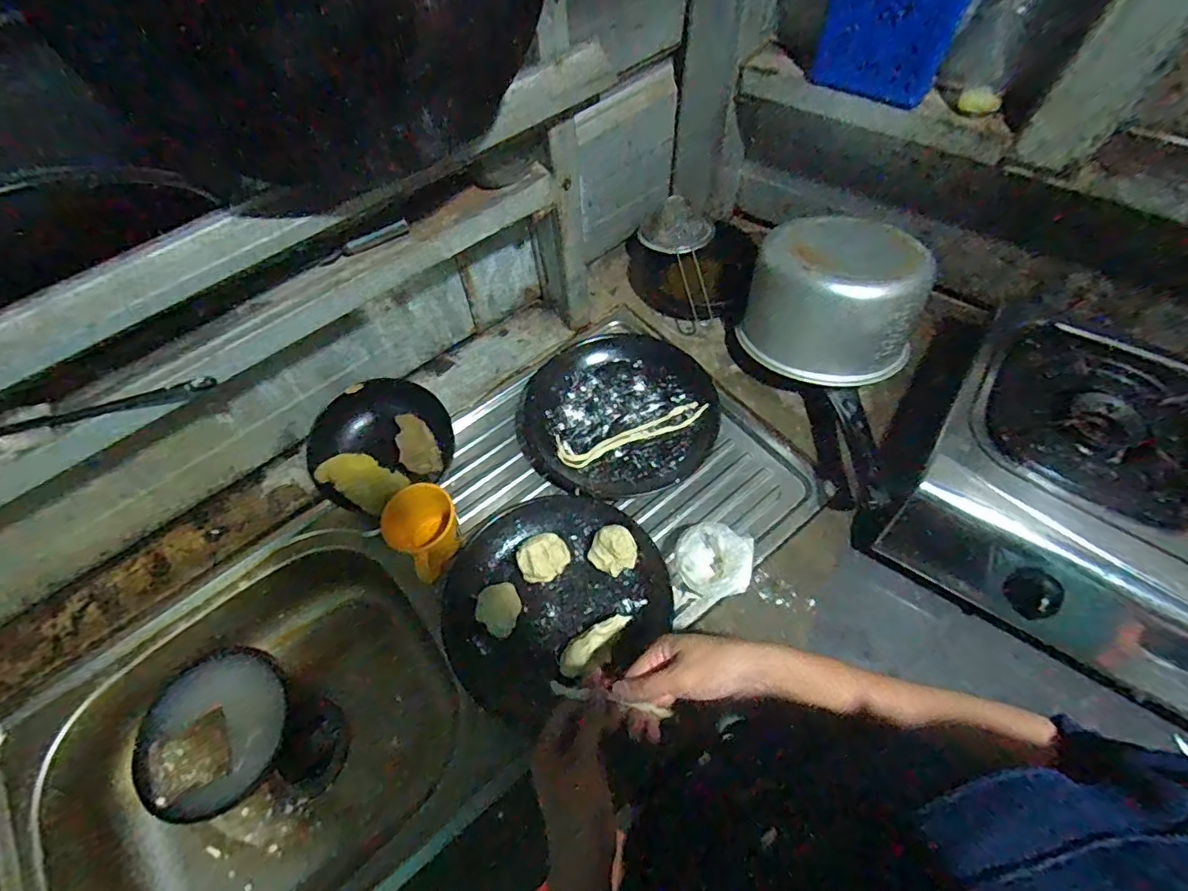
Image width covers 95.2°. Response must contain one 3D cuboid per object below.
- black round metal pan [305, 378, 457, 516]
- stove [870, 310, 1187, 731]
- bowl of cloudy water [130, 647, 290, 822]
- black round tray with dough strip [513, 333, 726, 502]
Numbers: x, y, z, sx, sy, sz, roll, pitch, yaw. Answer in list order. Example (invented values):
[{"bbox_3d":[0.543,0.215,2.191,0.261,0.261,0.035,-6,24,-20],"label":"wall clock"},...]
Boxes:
[{"bbox_3d":[-0.279,-0.001,0.717,0.180,0.063,0.168,-36,65,-16],"label":"black round metal pan"},{"bbox_3d":[0.735,0.119,0.580,0.673,0.139,0.449,32,68,19],"label":"stove"},{"bbox_3d":[-0.467,0.345,0.661,0.140,0.070,0.174,-4,61,2],"label":"bowl of cloudy water"},{"bbox_3d":[0.032,-0.051,0.754,0.267,0.017,0.257,-2,61,3],"label":"black round tray with dough strip"}]

